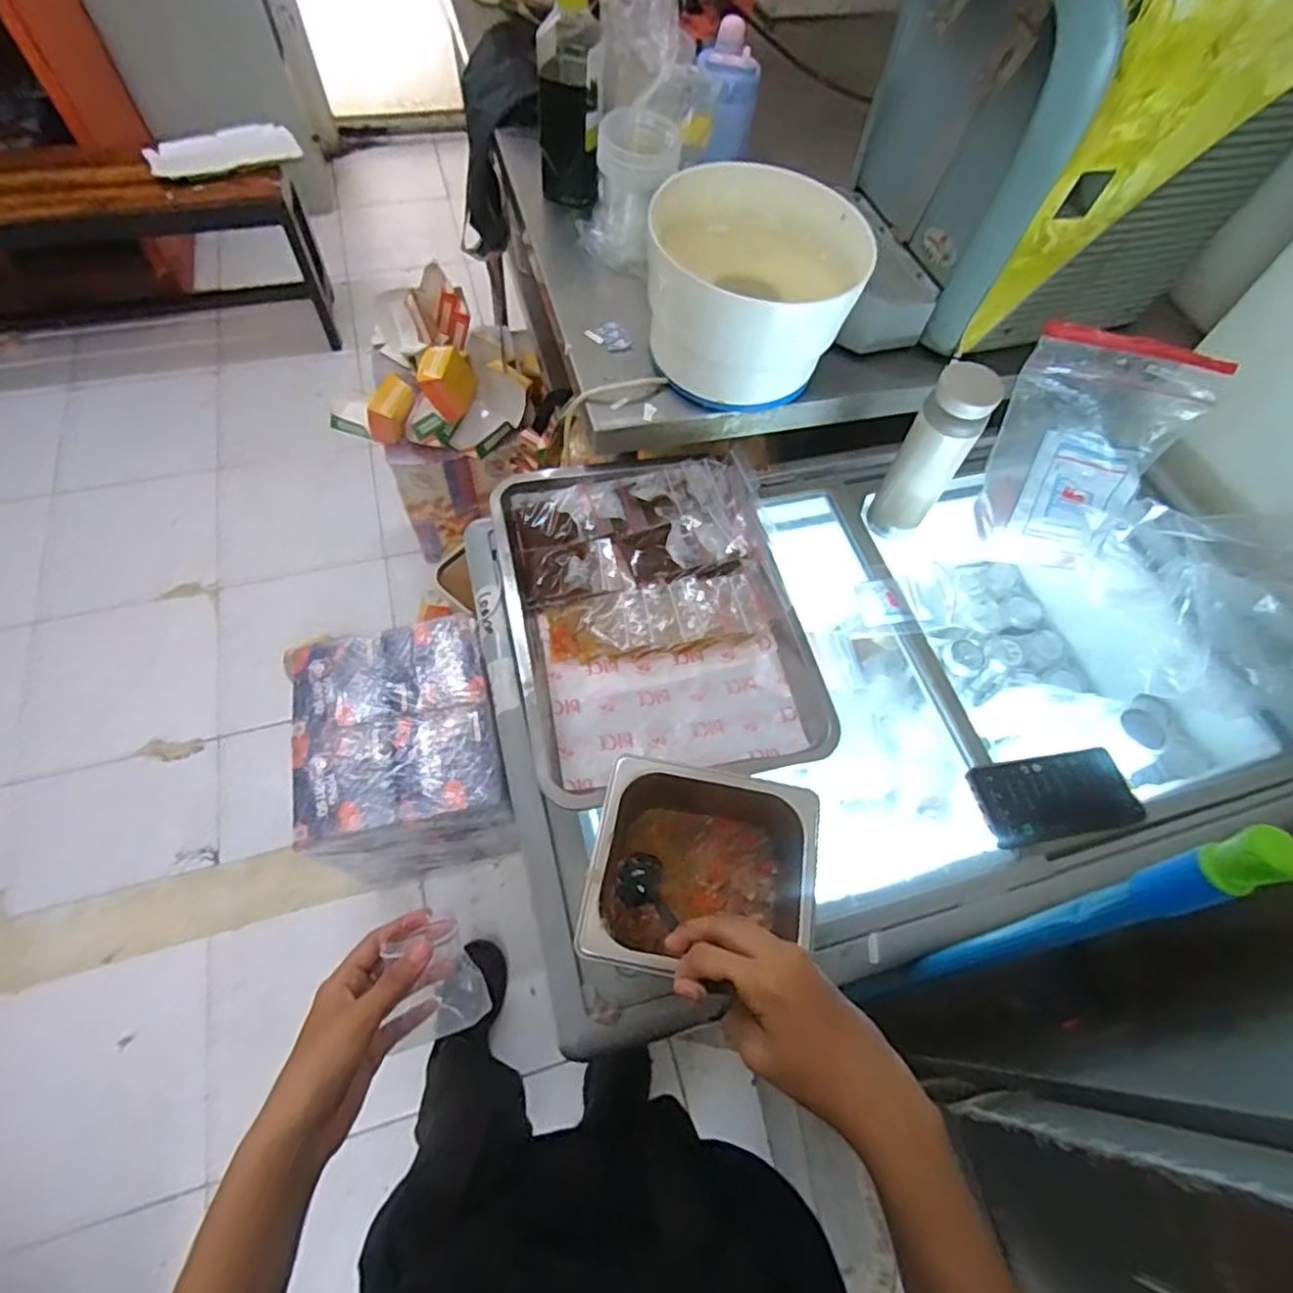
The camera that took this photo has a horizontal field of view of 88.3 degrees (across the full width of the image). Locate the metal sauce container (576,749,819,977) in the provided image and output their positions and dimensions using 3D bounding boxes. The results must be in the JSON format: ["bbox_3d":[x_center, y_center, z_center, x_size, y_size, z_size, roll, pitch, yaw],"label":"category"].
[{"bbox_3d":[0.043,0.186,0.548,0.167,0.112,0.157,11,61,2],"label":"metal sauce container"}]

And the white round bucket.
[{"bbox_3d":[0.107,-0.380,0.712,0.202,0.130,0.204,5,61,-1],"label":"white round bucket"}]

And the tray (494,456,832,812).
[{"bbox_3d":[0.002,-0.038,0.704,0.299,0.047,0.385,-10,63,-9],"label":"tray"}]

